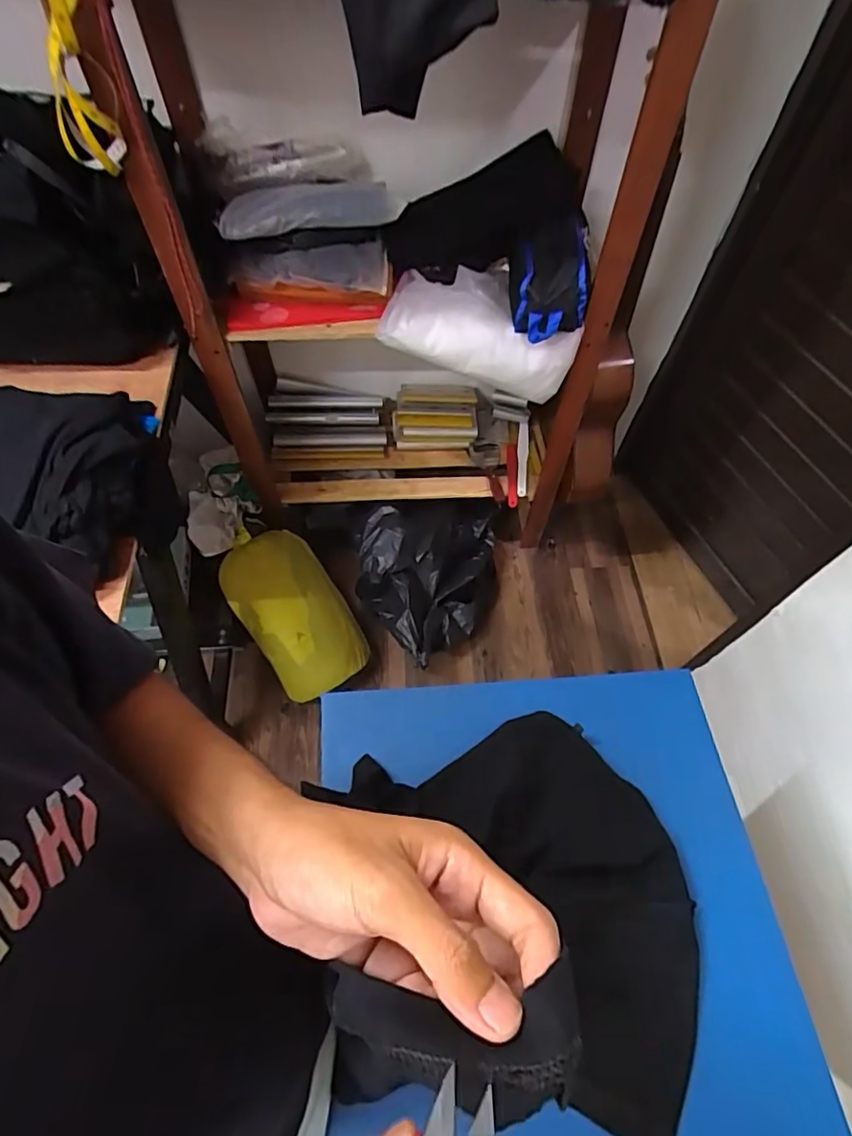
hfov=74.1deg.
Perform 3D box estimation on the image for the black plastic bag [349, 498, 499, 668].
[{"bbox_3d":[0.009,0.048,1.548,0.401,0.280,0.451,0,60,-3],"label":"black plastic bag"}]

